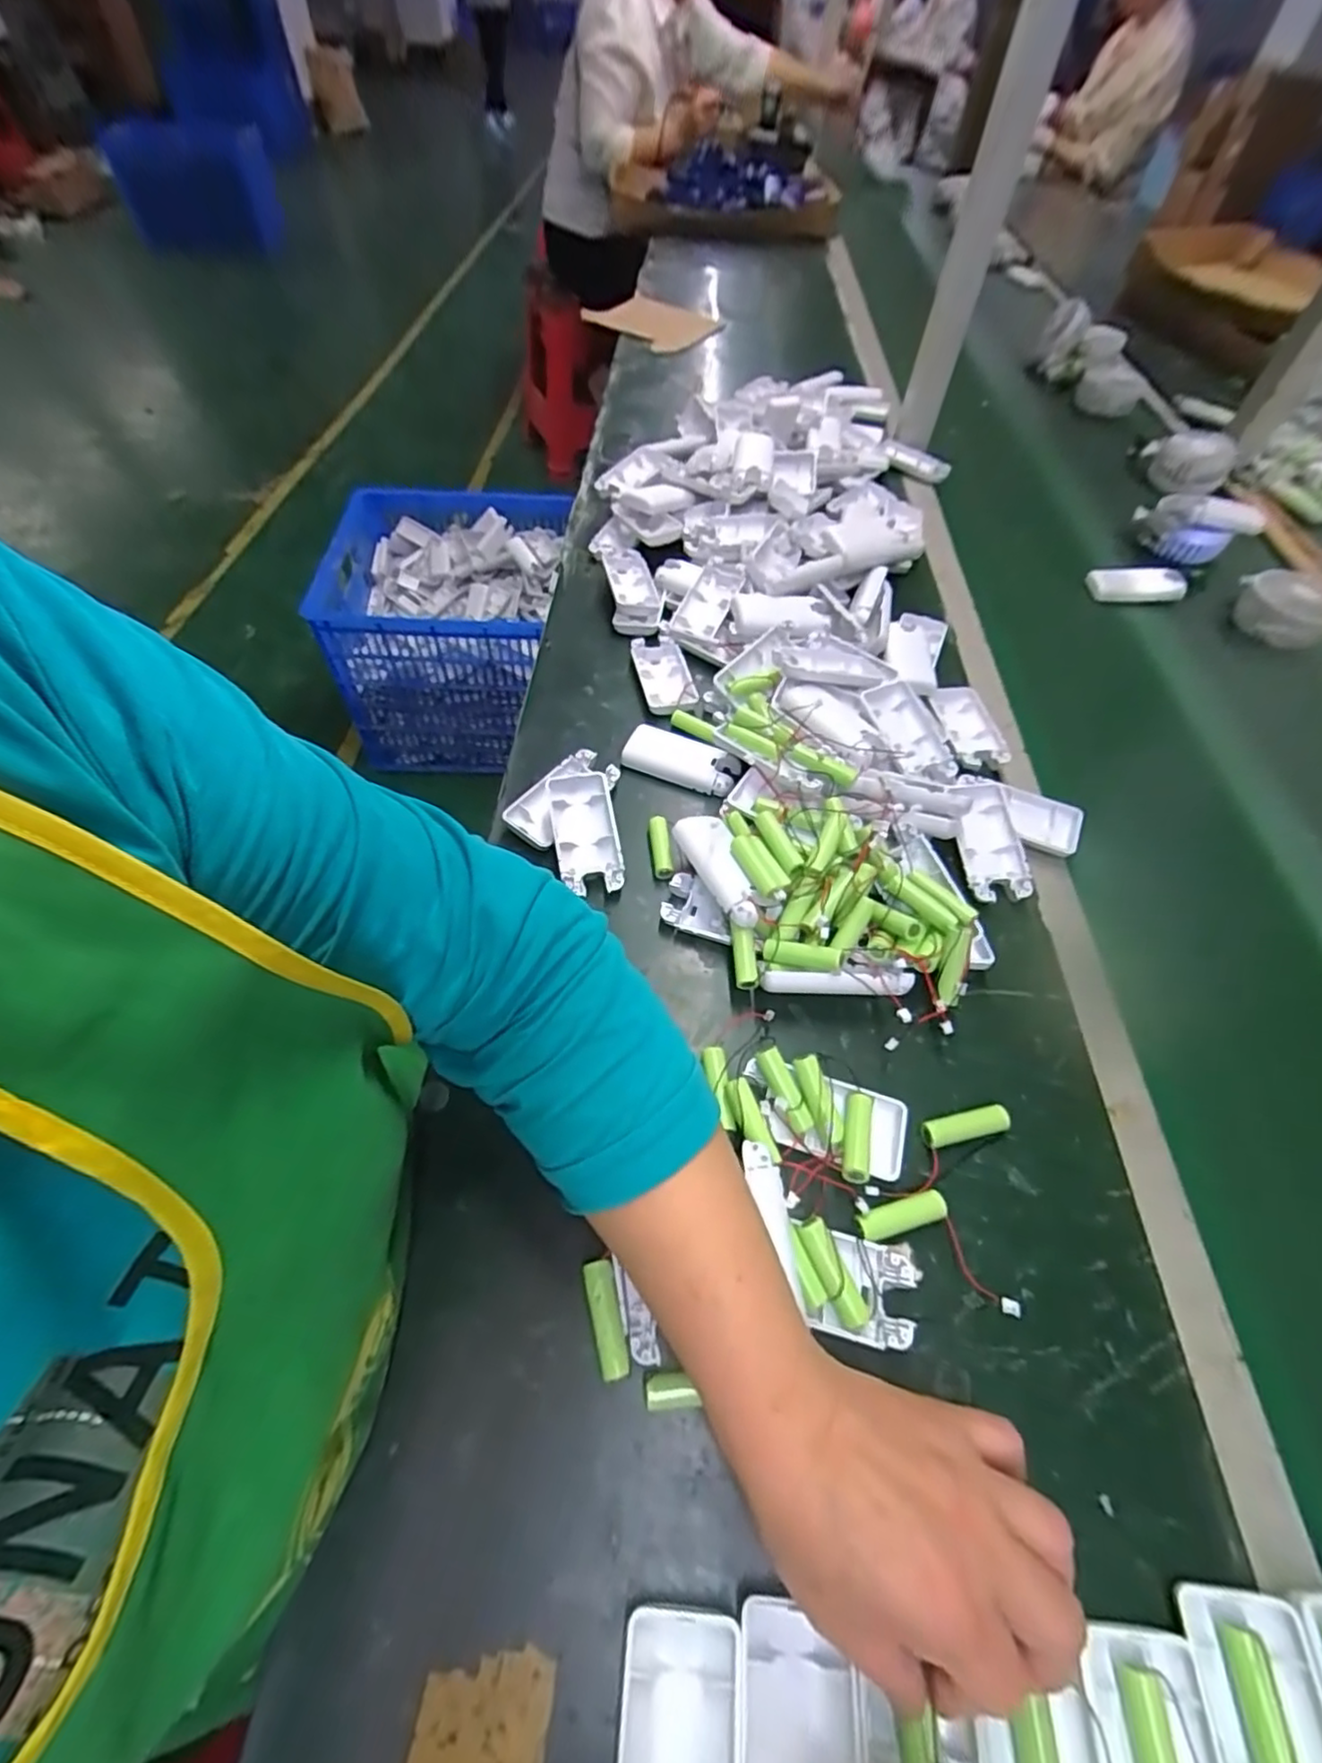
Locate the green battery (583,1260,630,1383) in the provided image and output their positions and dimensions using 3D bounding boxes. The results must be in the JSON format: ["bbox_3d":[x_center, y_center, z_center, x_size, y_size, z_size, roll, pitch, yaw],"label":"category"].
[{"bbox_3d":[-0.027,0.217,0.325,0.014,0.015,0.049,-13,58,-9],"label":"green battery"}]

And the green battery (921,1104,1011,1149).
[{"bbox_3d":[0.177,0.144,0.382,0.051,0.013,0.015,-10,57,-8],"label":"green battery"}]

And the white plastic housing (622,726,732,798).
[{"bbox_3d":[0.017,-0.101,0.537,0.093,0.014,0.046,21,59,13],"label":"white plastic housing"}]

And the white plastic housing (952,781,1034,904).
[{"bbox_3d":[0.248,-0.031,0.494,0.039,0.023,0.094,1,57,0],"label":"white plastic housing"}]

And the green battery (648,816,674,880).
[{"bbox_3d":[0.000,-0.024,0.484,0.015,0.013,0.051,-6,57,-5],"label":"green battery"}]

